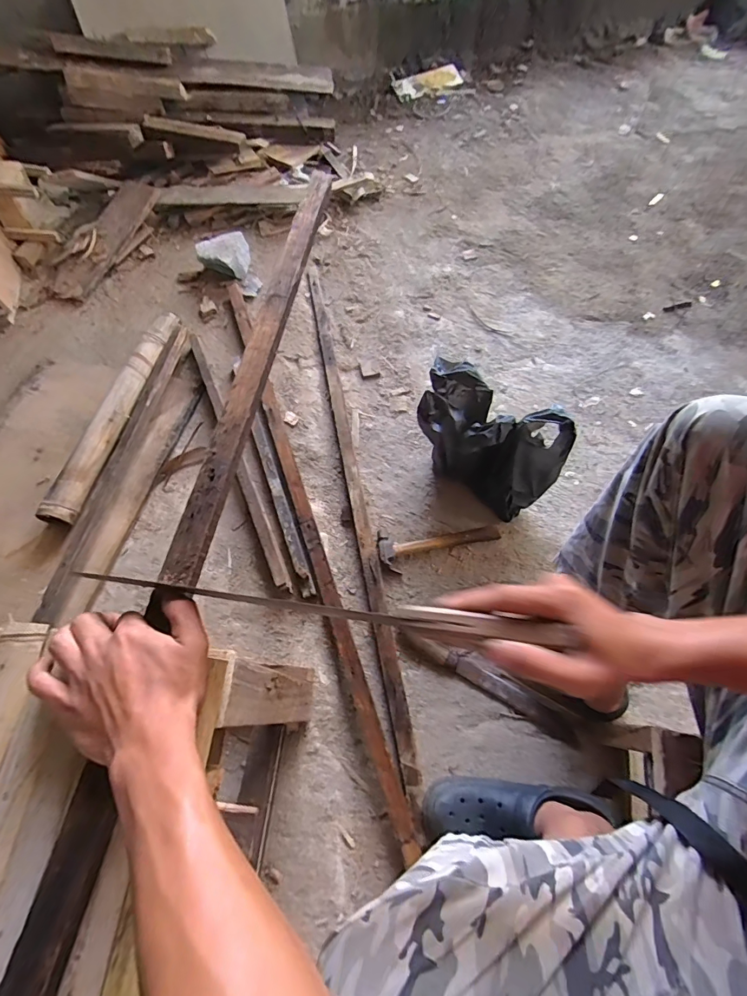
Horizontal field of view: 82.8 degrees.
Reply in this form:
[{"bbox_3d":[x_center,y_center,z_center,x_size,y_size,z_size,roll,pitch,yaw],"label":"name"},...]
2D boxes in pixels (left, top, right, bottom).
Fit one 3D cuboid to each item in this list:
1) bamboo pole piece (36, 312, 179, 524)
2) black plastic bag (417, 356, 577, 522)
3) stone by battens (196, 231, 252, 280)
[{"bbox_3d":[-0.565,-0.198,0.921,0.067,0.049,0.536,11,65,8],"label":"bamboo pole piece"},{"bbox_3d":[0.213,-0.102,0.822,0.281,0.244,0.137,33,70,17],"label":"black plastic bag"},{"bbox_3d":[-0.399,-0.647,1.148,0.133,0.084,0.109,-19,65,-6],"label":"stone by battens"}]

